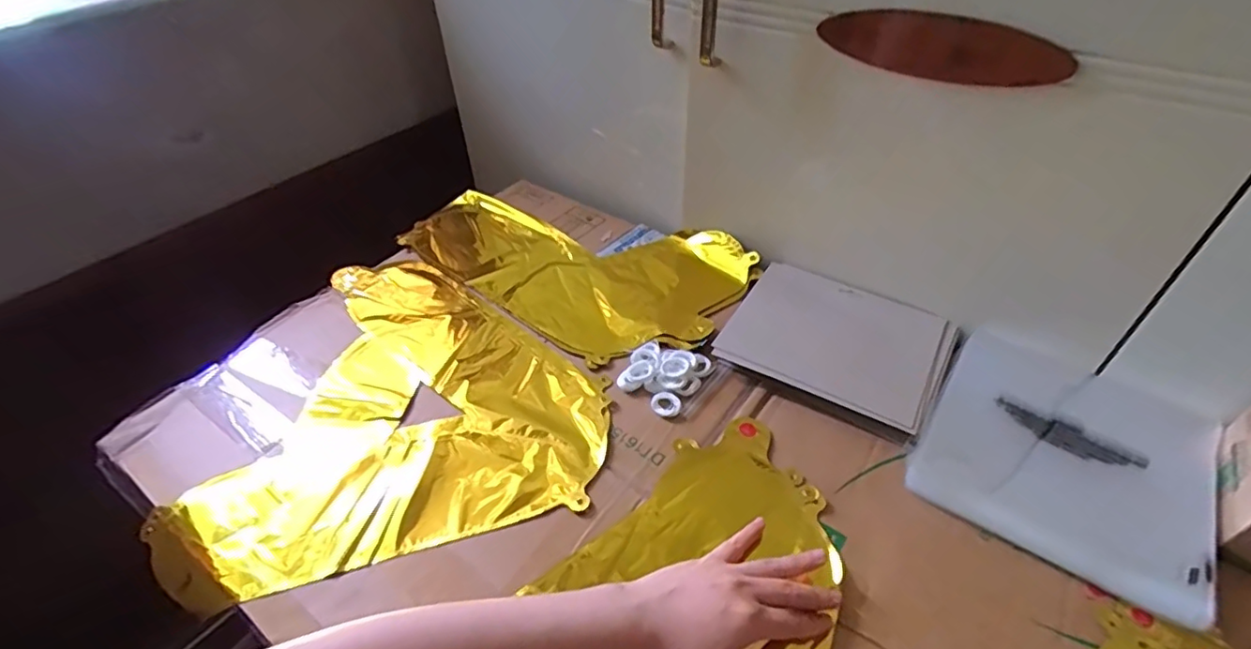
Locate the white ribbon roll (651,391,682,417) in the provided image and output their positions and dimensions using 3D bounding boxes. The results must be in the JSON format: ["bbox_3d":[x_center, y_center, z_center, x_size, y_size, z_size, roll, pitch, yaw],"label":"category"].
[{"bbox_3d":[0.038,0.074,0.550,0.026,0.007,0.026,-1,44,1],"label":"white ribbon roll"}]

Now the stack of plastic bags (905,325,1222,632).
[{"bbox_3d":[0.374,0.104,0.506,0.200,0.016,0.220,26,51,25],"label":"stack of plastic bags"}]

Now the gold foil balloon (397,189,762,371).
[{"bbox_3d":[-0.071,-0.081,0.719,0.403,0.030,0.233,26,50,25],"label":"gold foil balloon"}]

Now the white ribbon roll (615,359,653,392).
[{"bbox_3d":[0.009,0.049,0.572,0.036,0.011,0.023,-28,50,-25],"label":"white ribbon roll"}]

